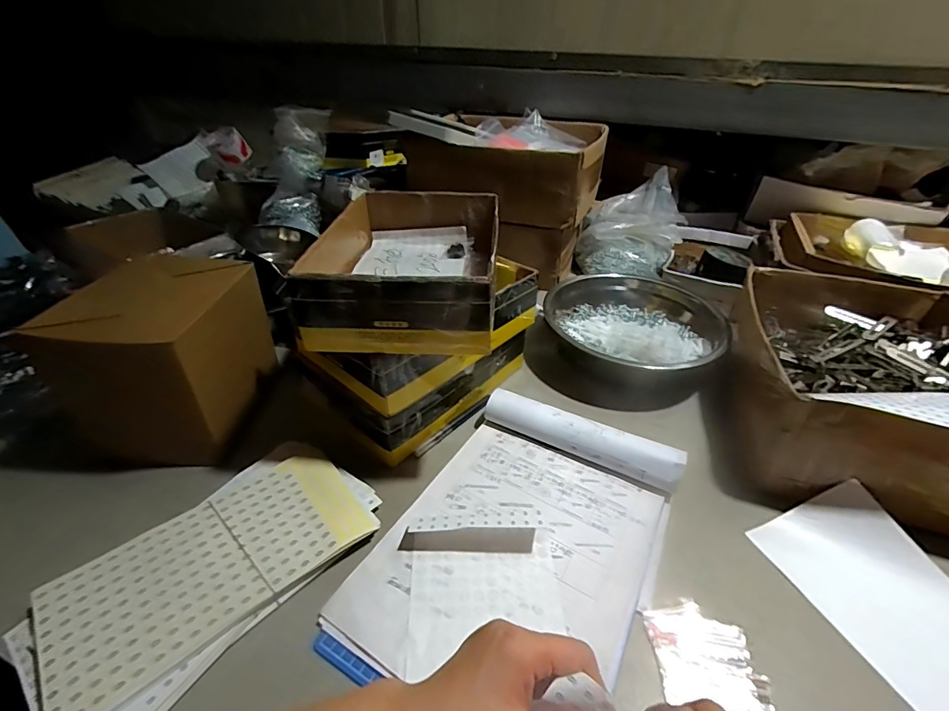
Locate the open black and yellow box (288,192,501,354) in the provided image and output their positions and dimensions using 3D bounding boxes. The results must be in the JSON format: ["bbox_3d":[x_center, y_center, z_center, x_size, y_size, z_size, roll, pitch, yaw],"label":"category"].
[{"bbox_3d":[-0.066,-0.105,0.475,0.167,0.073,0.255,1,36,0],"label":"open black and yellow box"}]

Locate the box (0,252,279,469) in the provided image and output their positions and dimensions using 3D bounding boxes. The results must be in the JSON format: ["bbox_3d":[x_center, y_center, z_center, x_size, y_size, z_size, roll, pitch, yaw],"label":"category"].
[{"bbox_3d":[-0.320,-0.005,0.493,0.129,0.180,0.164,0,36,-1],"label":"box"}]

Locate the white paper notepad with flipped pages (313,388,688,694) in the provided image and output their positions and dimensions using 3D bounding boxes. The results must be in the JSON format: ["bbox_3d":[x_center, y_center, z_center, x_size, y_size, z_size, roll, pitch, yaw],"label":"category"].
[{"bbox_3d":[0.043,0.165,0.402,0.219,0.034,0.298,21,43,23],"label":"white paper notepad with flipped pages"}]

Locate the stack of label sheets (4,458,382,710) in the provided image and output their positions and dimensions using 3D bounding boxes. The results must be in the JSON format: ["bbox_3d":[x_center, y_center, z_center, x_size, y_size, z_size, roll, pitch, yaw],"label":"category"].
[{"bbox_3d":[-0.216,0.176,0.378,0.137,0.027,0.253,26,43,31],"label":"stack of label sheets"}]

